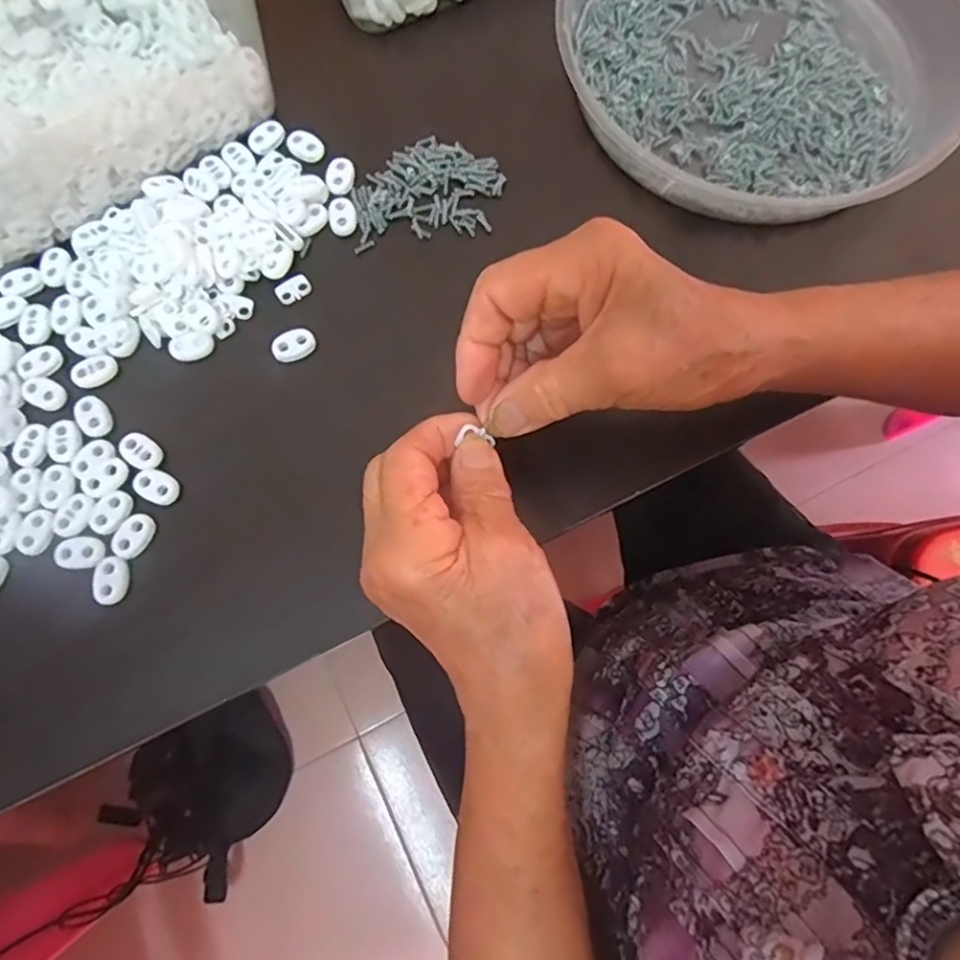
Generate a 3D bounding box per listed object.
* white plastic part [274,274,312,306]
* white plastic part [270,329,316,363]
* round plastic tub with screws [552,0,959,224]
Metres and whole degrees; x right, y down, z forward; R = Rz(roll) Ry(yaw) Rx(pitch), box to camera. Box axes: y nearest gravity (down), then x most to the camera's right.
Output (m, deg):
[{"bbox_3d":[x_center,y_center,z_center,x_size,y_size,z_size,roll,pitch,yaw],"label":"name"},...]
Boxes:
[{"bbox_3d":[-0.103,-0.105,0.327,0.019,0.004,0.013,-40,80,-10],"label":"white plastic part"},{"bbox_3d":[-0.099,-0.072,0.317,0.022,0.005,0.015,-21,77,-6],"label":"white plastic part"},{"bbox_3d":[0.165,-0.261,0.351,0.229,0.044,0.235,0,76,-1],"label":"round plastic tub with screws"}]

